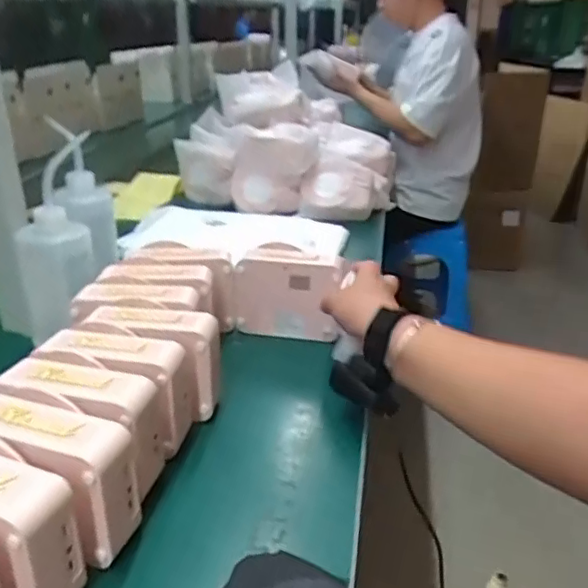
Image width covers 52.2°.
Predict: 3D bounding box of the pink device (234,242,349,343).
[{"bbox_3d":[-0.003,-0.003,0.712,0.122,0.100,0.051,11,26,12],"label":"pink device"}]

